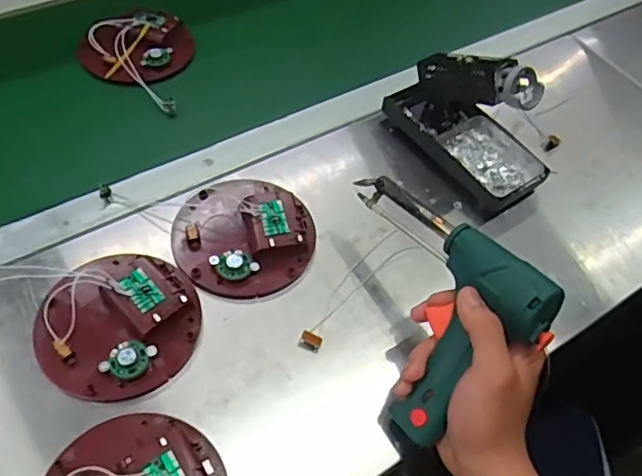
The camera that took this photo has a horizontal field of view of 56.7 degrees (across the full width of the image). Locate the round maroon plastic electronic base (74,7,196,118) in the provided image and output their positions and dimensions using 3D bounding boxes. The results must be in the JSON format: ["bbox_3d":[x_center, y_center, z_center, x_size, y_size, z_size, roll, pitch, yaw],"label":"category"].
[{"bbox_3d":[-0.186,-0.203,0.648,0.128,0.028,0.119,2,54,-3],"label":"round maroon plastic electronic base"}]

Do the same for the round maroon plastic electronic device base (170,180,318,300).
[{"bbox_3d":[-0.066,-0.006,0.508,0.115,0.024,0.119,2,54,-3],"label":"round maroon plastic electronic device base"}]

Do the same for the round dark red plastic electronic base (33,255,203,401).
[{"bbox_3d":[-0.152,0.060,0.446,0.117,0.030,0.112,2,54,-3],"label":"round dark red plastic electronic base"}]

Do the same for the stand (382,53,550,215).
[{"bbox_3d":[0.147,-0.122,0.565,0.080,0.113,0.158,-30,62,-24],"label":"stand"}]

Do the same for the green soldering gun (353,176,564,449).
[{"bbox_3d":[0.063,0.034,0.441,0.113,0.098,0.185,-26,58,-23],"label":"green soldering gun"}]

